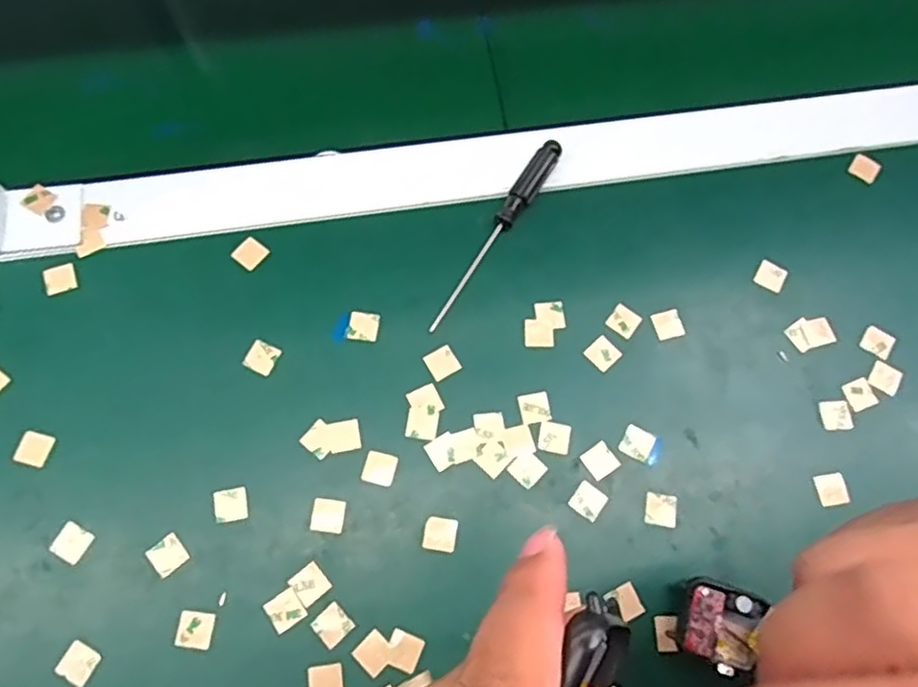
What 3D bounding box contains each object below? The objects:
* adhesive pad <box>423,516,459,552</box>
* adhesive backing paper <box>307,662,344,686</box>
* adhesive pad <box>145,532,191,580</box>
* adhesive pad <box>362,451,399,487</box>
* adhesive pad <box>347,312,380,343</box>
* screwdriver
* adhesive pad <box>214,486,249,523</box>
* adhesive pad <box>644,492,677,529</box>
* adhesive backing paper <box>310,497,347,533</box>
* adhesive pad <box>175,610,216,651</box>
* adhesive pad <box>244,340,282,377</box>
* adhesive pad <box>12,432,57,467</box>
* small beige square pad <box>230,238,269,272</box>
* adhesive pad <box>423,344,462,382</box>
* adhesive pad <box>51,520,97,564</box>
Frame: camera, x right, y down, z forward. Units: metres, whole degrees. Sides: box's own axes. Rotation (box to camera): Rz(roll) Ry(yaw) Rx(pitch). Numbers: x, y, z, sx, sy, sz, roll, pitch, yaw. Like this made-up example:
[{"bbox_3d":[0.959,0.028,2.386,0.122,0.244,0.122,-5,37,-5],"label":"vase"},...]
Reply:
[{"bbox_3d":[-0.009,0.094,0.328,0.016,0.004,0.016,13,71,2],"label":"adhesive pad"},{"bbox_3d":[-0.061,0.156,0.307,0.016,0.004,0.016,-7,71,-6],"label":"adhesive backing paper"},{"bbox_3d":[-0.140,0.101,0.320,0.015,0.004,0.016,-35,76,-13],"label":"adhesive pad"},{"bbox_3d":[-0.040,0.063,0.337,0.016,0.004,0.016,14,71,2],"label":"adhesive pad"},{"bbox_3d":[-0.052,-0.010,0.361,0.016,0.004,0.016,10,71,1],"label":"adhesive pad"},{"bbox_3d":[0.020,-0.064,0.374,0.015,0.016,0.128,35,73,9],"label":"screwdriver"},{"bbox_3d":[-0.112,0.079,0.329,0.015,0.004,0.016,-10,72,-6],"label":"adhesive pad"},{"bbox_3d":[0.102,0.084,0.337,0.016,0.004,0.016,11,71,1],"label":"adhesive pad"},{"bbox_3d":[-0.064,0.085,0.329,0.016,0.004,0.016,9,71,1],"label":"adhesive backing paper"},{"bbox_3d":[-0.123,0.134,0.312,0.016,0.004,0.016,9,68,-2],"label":"adhesive pad"},{"bbox_3d":[-0.104,0.007,0.353,0.016,0.004,0.016,26,72,6],"label":"adhesive pad"},{"bbox_3d":[-0.212,0.052,0.333,0.017,0.004,0.016,11,71,1],"label":"adhesive pad"},{"bbox_3d":[-0.116,-0.050,0.371,0.015,0.004,0.016,36,73,10],"label":"small beige square pad"},{"bbox_3d":[-0.009,0.010,0.356,0.016,0.004,0.016,-27,74,-11],"label":"adhesive pad"},{"bbox_3d":[-0.185,0.096,0.321,0.015,0.004,0.016,28,72,7],"label":"adhesive pad"}]

